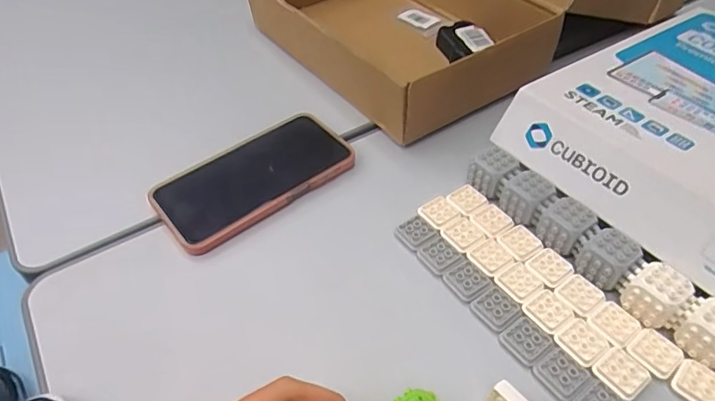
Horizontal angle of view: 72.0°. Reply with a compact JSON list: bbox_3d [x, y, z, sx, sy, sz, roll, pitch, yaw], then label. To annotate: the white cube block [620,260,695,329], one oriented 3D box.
[{"bbox_3d":[0.198,0.063,0.329,0.028,0.032,0.034,-35,56,-28],"label":"white cube block"}]

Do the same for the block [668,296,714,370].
[{"bbox_3d":[0.224,0.084,0.309,0.028,0.030,0.042,-26,53,-22],"label":"block"}]

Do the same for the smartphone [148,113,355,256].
[{"bbox_3d":[-0.089,-0.022,0.432,0.168,0.011,0.085,-30,54,-25],"label":"smartphone"}]

